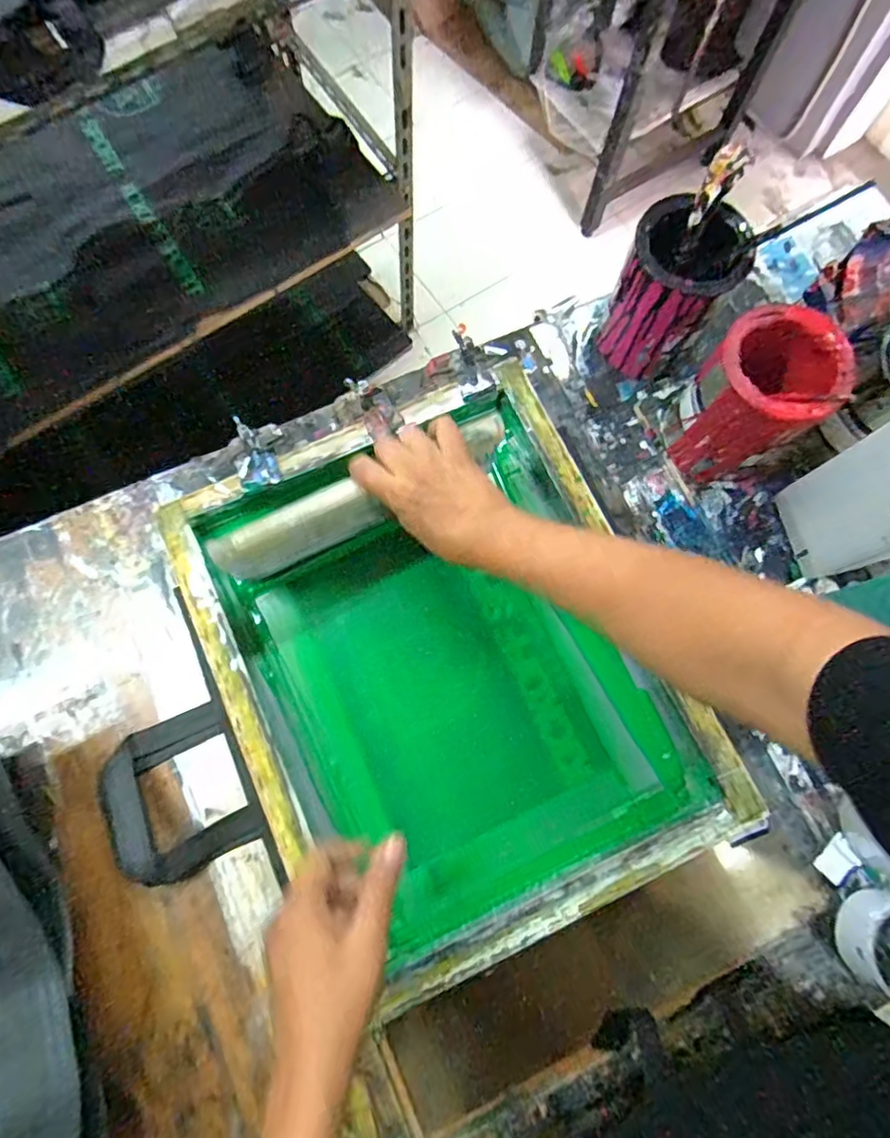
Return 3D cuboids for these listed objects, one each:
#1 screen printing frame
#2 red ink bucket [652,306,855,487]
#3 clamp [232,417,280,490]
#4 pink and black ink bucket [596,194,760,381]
[{"bbox_3d":[0.001,0.086,0.563,0.392,0.064,0.490,-24,75,-8],"label":"screen printing frame"},{"bbox_3d":[0.288,-0.156,0.568,0.111,0.156,0.101,0,76,-1],"label":"red ink bucket"},{"bbox_3d":[-0.186,-0.109,0.568,0.040,0.039,0.057,-17,77,-5],"label":"clamp"},{"bbox_3d":[0.221,-0.271,0.584,0.096,0.135,0.090,0,76,-1],"label":"pink and black ink bucket"}]

